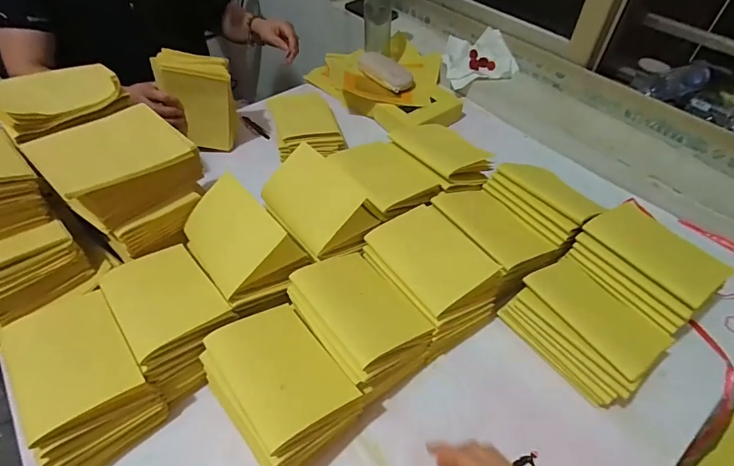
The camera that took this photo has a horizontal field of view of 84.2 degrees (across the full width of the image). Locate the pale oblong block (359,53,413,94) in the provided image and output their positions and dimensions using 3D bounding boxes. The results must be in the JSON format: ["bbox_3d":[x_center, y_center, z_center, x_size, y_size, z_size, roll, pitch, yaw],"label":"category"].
[{"bbox_3d":[0.034,-0.376,0.938,0.081,0.017,0.171,-27,54,-21],"label":"pale oblong block"}]

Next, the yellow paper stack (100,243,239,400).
[{"bbox_3d":[-0.256,0.103,0.536,0.116,0.102,0.175,-32,56,-25],"label":"yellow paper stack"}]

